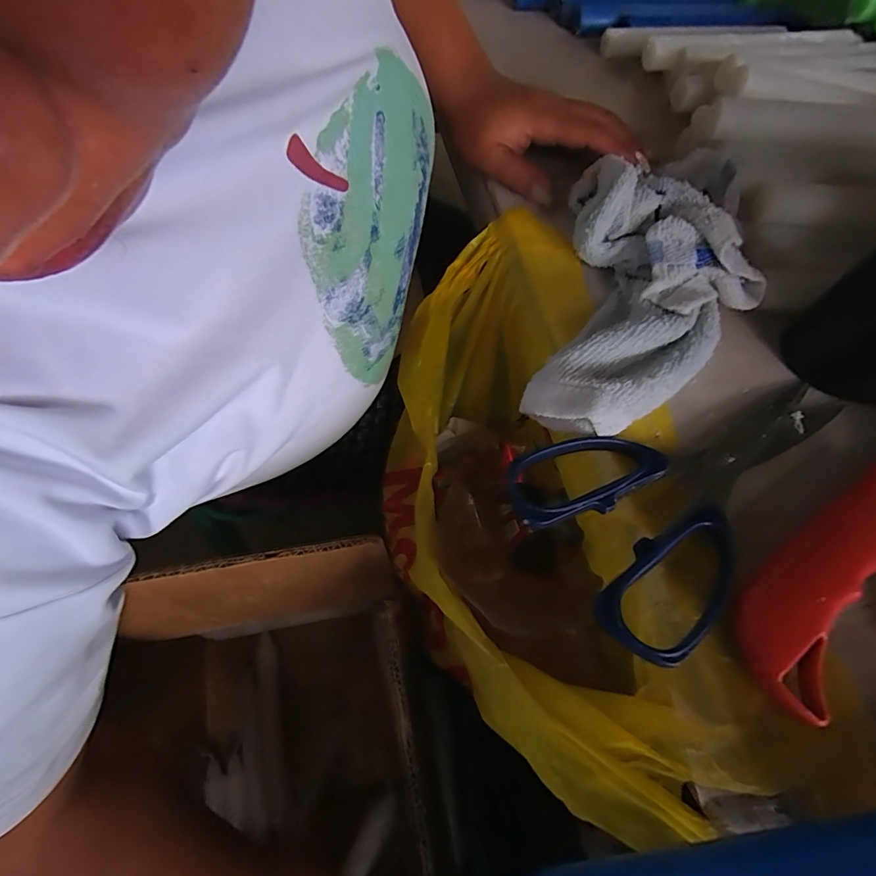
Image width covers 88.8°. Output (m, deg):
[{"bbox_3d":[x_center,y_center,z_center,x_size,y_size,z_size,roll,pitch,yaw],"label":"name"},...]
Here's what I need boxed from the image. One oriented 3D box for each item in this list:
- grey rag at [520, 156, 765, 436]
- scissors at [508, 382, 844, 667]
[{"bbox_3d":[0.122,-0.089,0.252,0.105,0.039,0.208,16,66,5],"label":"grey rag"},{"bbox_3d":[0.129,0.027,0.197,0.184,0.021,0.093,-14,61,-9],"label":"scissors"}]

